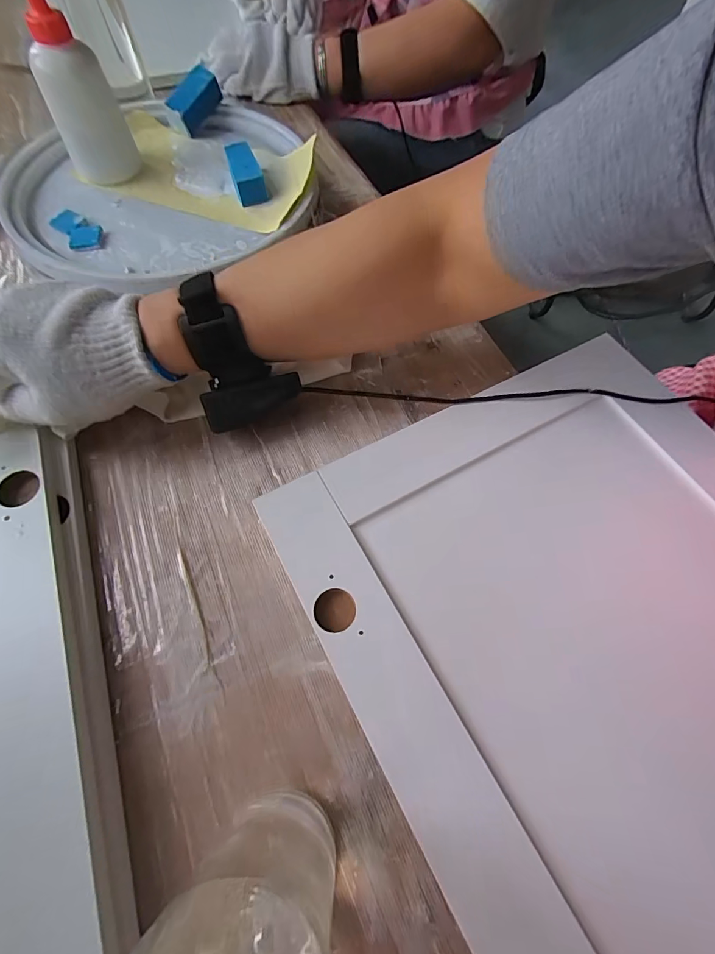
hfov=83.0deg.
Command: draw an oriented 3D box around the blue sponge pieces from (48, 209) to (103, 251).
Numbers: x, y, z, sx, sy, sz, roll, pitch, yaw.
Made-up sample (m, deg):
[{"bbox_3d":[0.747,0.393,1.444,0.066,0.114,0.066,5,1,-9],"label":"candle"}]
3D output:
[{"bbox_3d":[-0.258,-0.229,0.375,0.031,0.007,0.061,-37,71,-18],"label":"blue sponge pieces"}]

